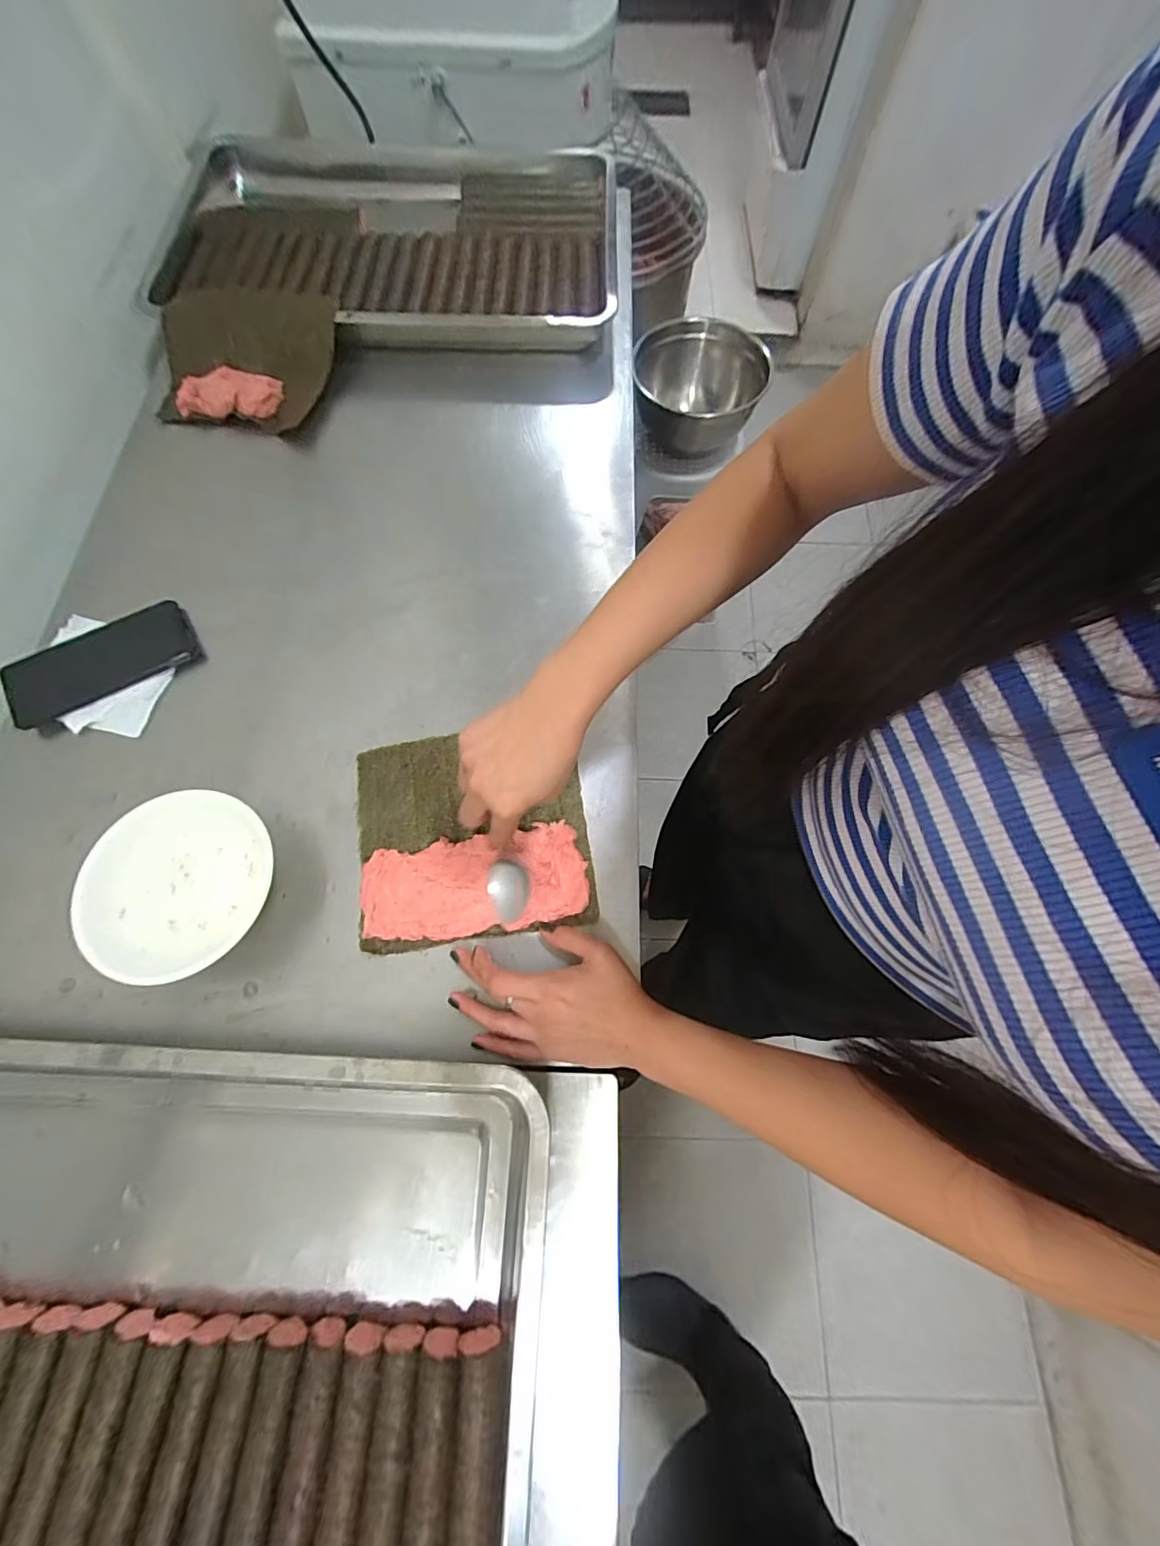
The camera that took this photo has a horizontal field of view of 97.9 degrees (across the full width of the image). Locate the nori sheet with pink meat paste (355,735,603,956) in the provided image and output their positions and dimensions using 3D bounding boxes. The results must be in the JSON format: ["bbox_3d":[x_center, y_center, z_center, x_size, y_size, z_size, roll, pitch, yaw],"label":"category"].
[{"bbox_3d":[-0.094,0.051,0.447,0.198,0.015,0.181,-8,72,-4],"label":"nori sheet with pink meat paste"}]

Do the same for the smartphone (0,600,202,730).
[{"bbox_3d":[-0.476,-0.113,0.506,0.165,0.011,0.075,-29,83,-16],"label":"smartphone"}]

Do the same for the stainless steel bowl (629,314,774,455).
[{"bbox_3d":[0.241,-0.796,1.059,0.262,0.128,0.247,0,71,-1],"label":"stainless steel bowl"}]

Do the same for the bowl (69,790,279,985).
[{"bbox_3d":[-0.325,0.092,0.415,0.132,0.043,0.140,0,71,-1],"label":"bowl"}]

